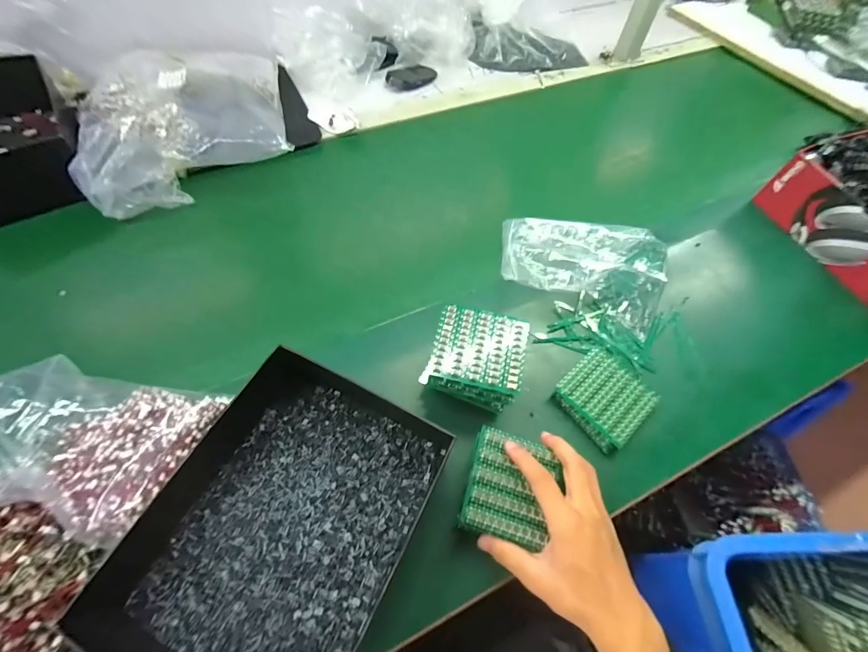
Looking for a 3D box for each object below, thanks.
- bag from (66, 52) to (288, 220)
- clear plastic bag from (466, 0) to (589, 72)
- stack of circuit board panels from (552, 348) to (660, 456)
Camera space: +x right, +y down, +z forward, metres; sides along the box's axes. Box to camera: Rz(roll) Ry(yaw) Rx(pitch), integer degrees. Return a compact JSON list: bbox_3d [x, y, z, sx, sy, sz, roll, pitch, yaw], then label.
[{"bbox_3d":[-0.388,-0.331,0.607,0.279,0.100,0.319,-15,62,-11],"label":"bag"},{"bbox_3d":[0.200,-0.644,0.796,0.251,0.131,0.156,-7,61,-6],"label":"clear plastic bag"},{"bbox_3d":[0.193,0.079,0.422,0.093,0.021,0.087,-37,68,-21],"label":"stack of circuit board panels"}]

